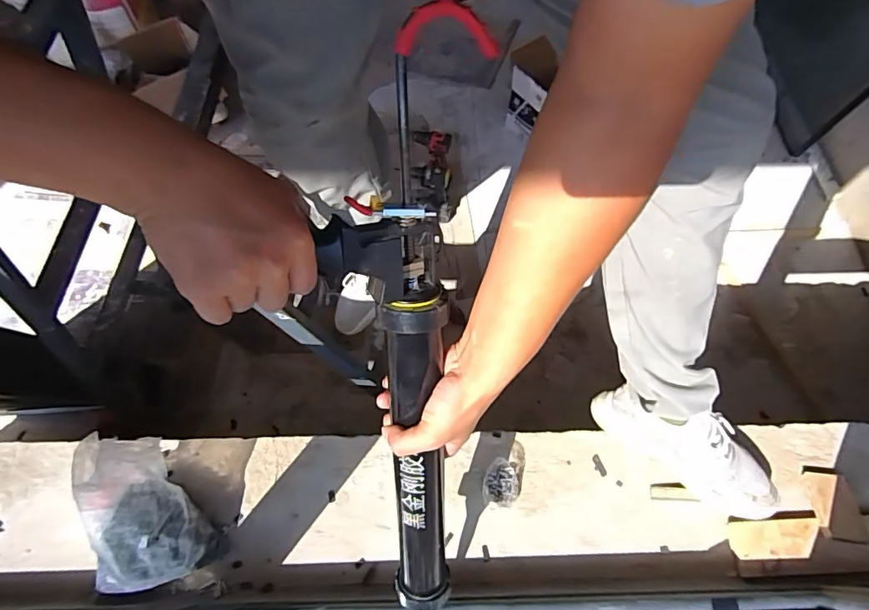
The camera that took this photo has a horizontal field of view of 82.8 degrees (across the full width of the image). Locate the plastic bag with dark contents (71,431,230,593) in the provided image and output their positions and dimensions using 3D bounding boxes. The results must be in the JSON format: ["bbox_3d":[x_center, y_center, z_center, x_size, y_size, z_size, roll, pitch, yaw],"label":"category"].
[{"bbox_3d":[-0.385,0.276,0.657,0.152,0.176,0.181,-5,65,-3],"label":"plastic bag with dark contents"}]

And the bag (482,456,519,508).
[{"bbox_3d":[0.102,0.272,0.756,0.054,0.017,0.070,5,64,2],"label":"bag"}]

